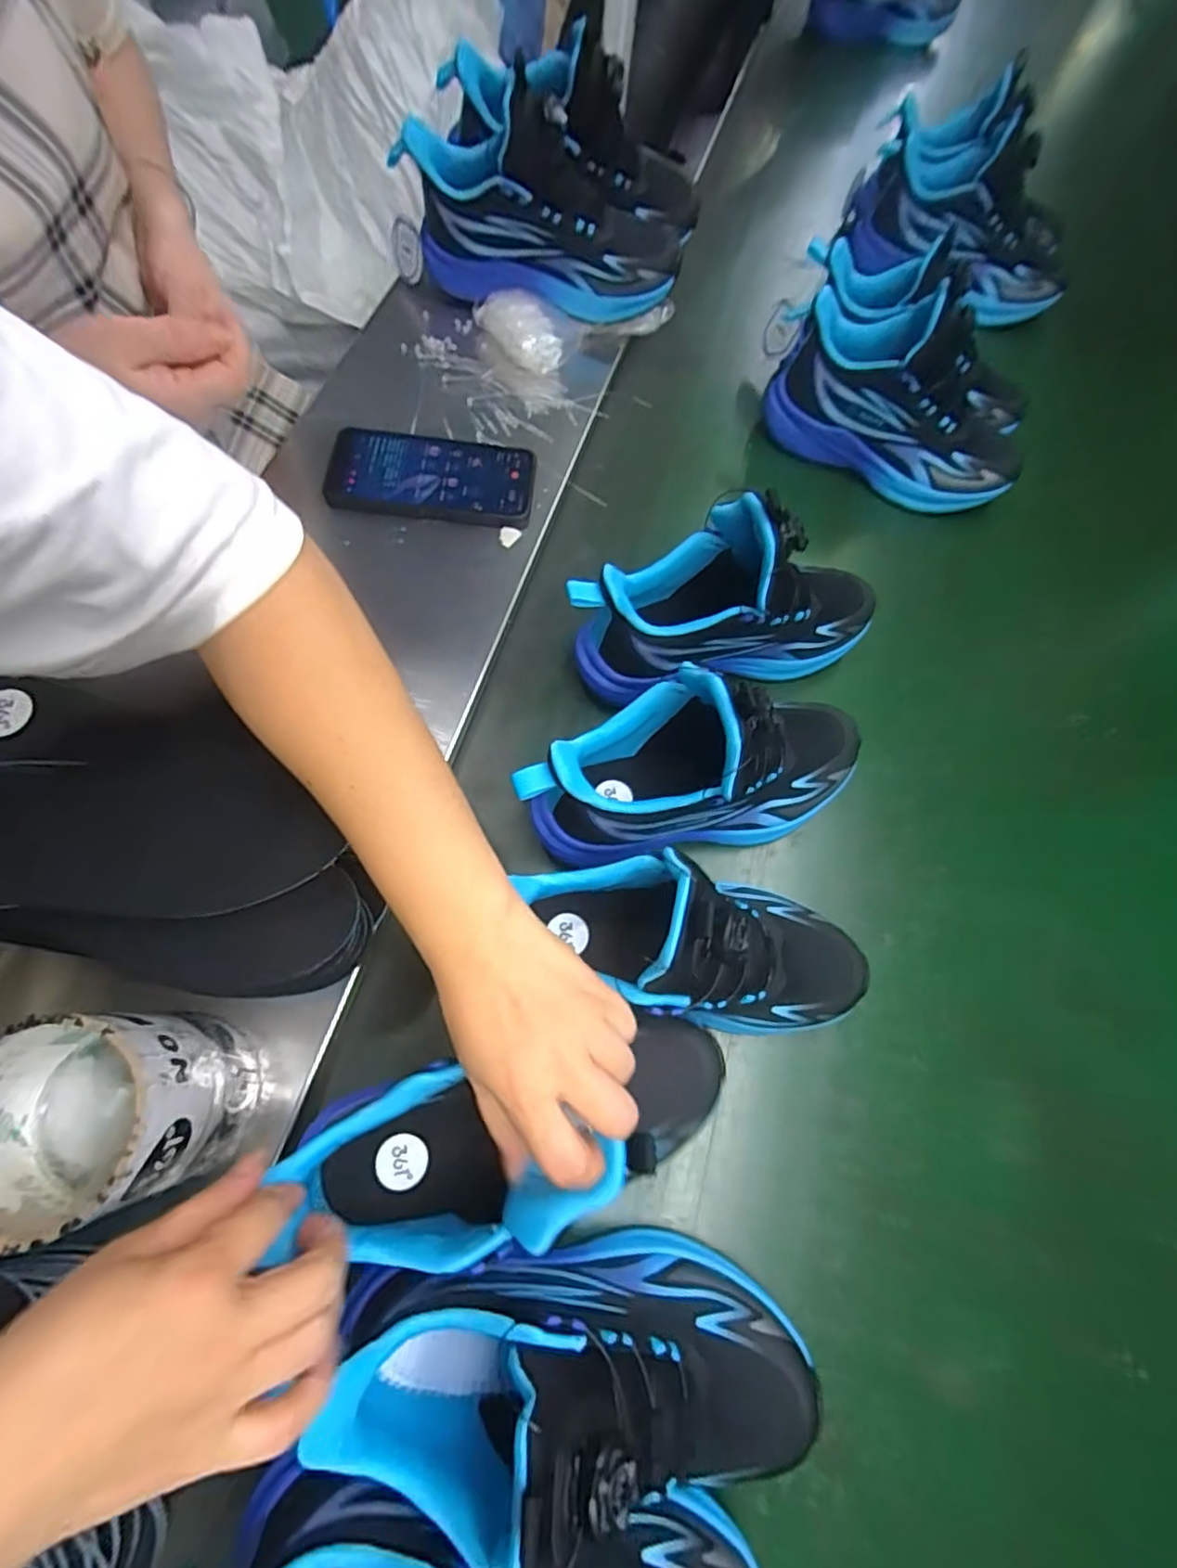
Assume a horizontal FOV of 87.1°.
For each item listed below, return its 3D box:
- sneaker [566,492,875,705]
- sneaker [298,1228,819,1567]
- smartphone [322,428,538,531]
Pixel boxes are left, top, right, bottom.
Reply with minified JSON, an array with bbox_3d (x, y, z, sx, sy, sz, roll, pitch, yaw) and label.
[{"bbox_3d":[0.107,-0.135,0.451,0.243,0.143,0.079,-12,70,-7],"label":"sneaker"},{"bbox_3d":[0.002,0.276,0.287,0.224,0.152,0.094,11,69,1],"label":"sneaker"},{"bbox_3d":[-0.129,-0.251,0.513,0.164,0.018,0.080,3,69,-2],"label":"smartphone"}]

